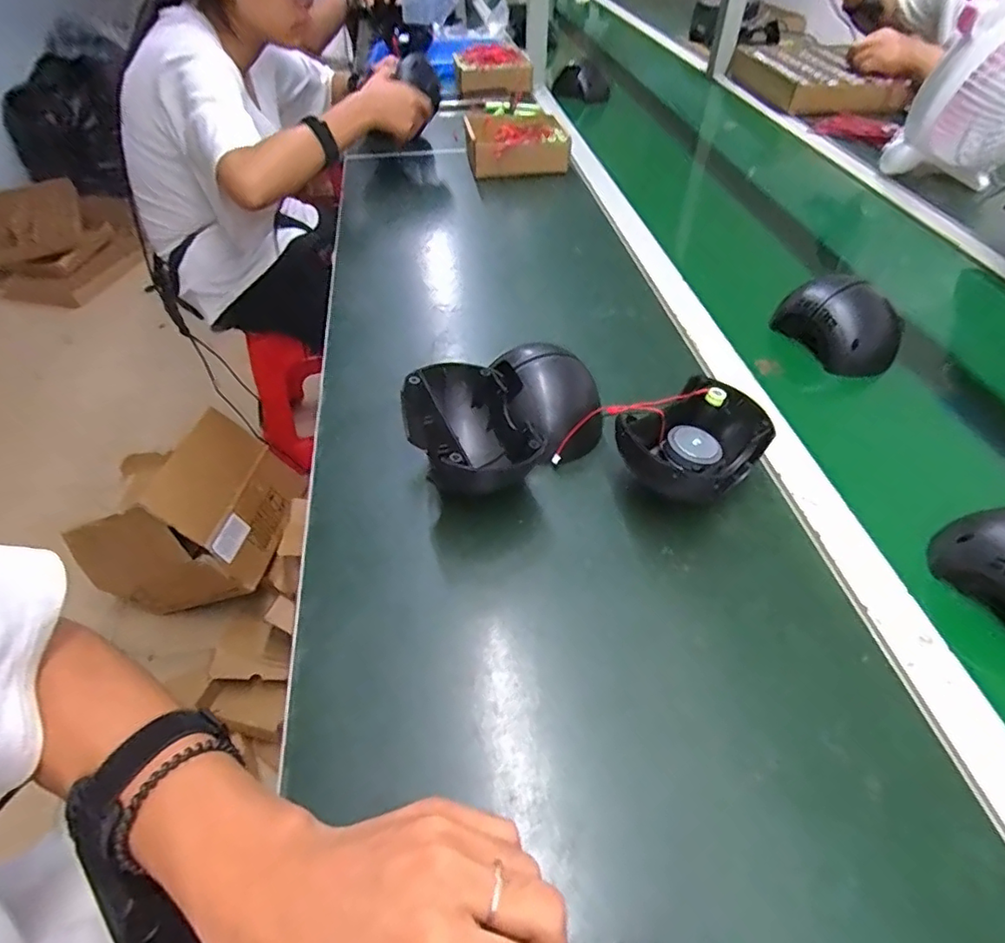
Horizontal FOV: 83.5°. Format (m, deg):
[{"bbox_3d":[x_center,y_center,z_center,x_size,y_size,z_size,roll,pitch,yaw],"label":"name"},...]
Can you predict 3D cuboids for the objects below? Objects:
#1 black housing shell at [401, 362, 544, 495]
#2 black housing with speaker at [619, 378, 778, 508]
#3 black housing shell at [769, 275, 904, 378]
[{"bbox_3d":[-0.025,-0.031,0.469,0.093,0.070,0.128,-23,52,-18],"label":"black housing shell"},{"bbox_3d":[0.155,-0.022,0.466,0.117,0.065,0.094,-17,50,-13],"label":"black housing with speaker"},{"bbox_3d":[0.354,-0.156,0.595,0.071,0.062,0.110,-19,51,-15],"label":"black housing shell"}]

